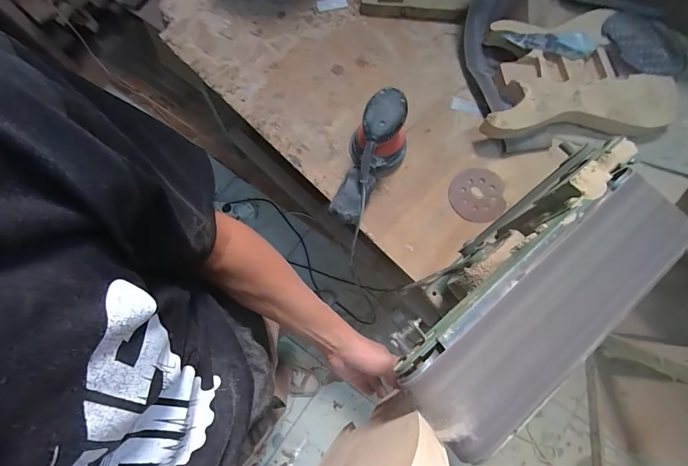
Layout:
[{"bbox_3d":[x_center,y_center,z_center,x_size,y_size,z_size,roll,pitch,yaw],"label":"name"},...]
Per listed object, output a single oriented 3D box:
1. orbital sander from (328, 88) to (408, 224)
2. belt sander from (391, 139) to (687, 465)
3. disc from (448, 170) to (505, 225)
[{"bbox_3d":[0.053,-0.132,0.655,0.116,0.142,0.232,13,76,4],"label":"orbital sander"},{"bbox_3d":[0.242,0.074,0.464,0.427,0.159,0.162,-42,79,-10],"label":"belt sander"},{"bbox_3d":[0.275,-0.079,0.713,0.109,0.009,0.116,-1,75,2],"label":"disc"}]

